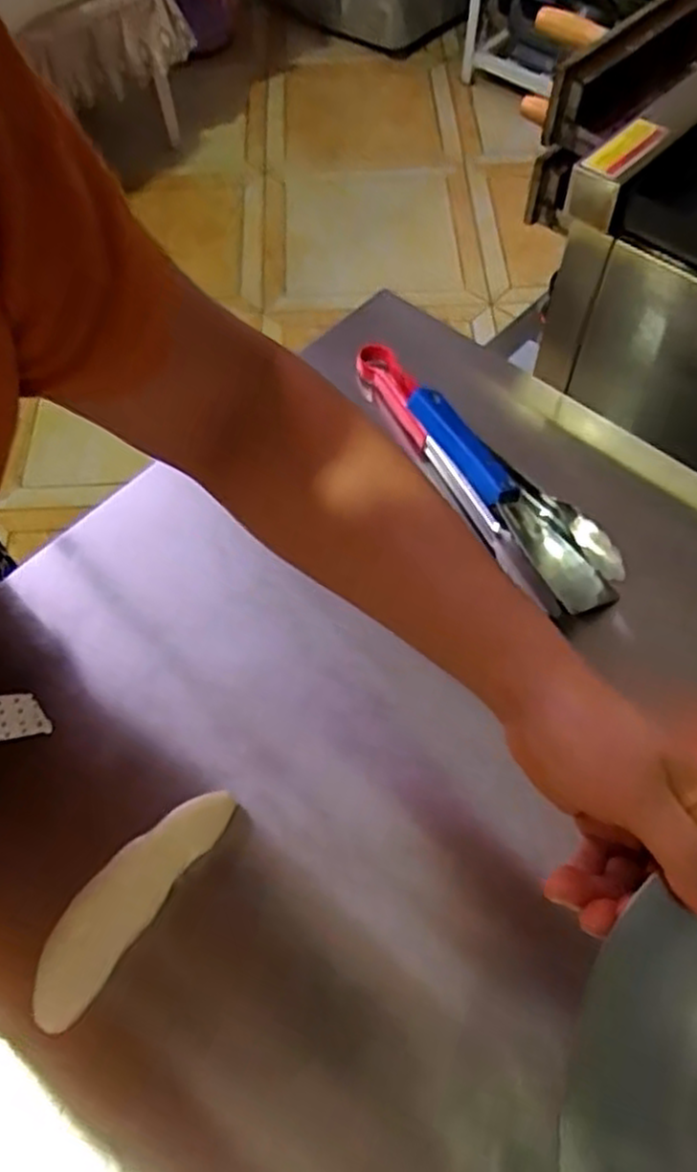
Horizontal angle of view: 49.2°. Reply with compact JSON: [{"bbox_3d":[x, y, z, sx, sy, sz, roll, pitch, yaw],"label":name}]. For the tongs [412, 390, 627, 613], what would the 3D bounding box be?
[{"bbox_3d":[0.124,-0.070,0.582,0.051,0.036,0.212,-39,82,-19],"label":"tongs"}]

